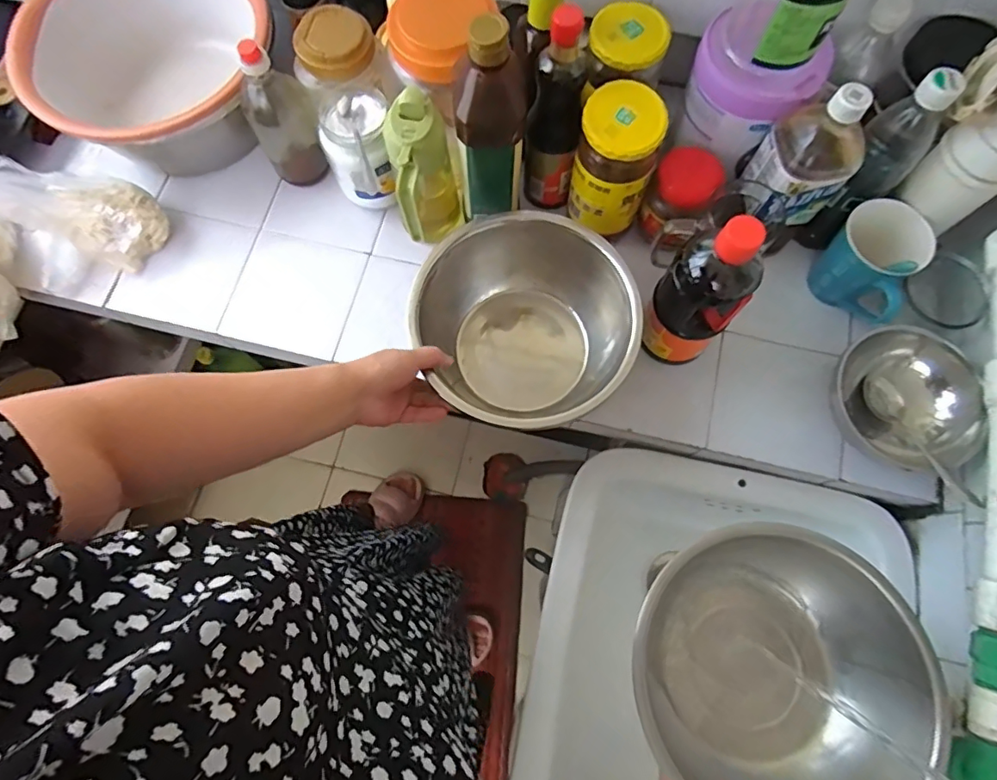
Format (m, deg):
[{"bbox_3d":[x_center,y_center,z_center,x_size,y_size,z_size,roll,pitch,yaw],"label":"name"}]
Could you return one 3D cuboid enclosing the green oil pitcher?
[{"bbox_3d":[-0.084,-0.233,0.608,0.077,0.186,0.083,-8,74,-2],"label":"green oil pitcher"}]

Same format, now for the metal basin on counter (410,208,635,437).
[{"bbox_3d":[0.031,-0.067,0.601,0.232,0.128,0.214,0,74,0],"label":"metal basin on counter"}]

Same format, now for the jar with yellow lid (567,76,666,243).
[{"bbox_3d":[0.128,-0.248,0.592,0.082,0.144,0.078,0,74,0],"label":"jar with yellow lid"}]

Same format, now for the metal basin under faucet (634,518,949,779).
[{"bbox_3d":[0.225,0.235,0.455,0.225,0.103,0.221,0,74,0],"label":"metal basin under faucet"}]

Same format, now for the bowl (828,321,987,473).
[{"bbox_3d":[0.454,0.011,0.586,0.150,0.067,0.168,-44,72,13],"label":"bowl"}]

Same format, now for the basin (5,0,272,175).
[{"bbox_3d":[-0.421,-0.394,0.665,0.261,0.119,0.262,0,74,0],"label":"basin"}]

